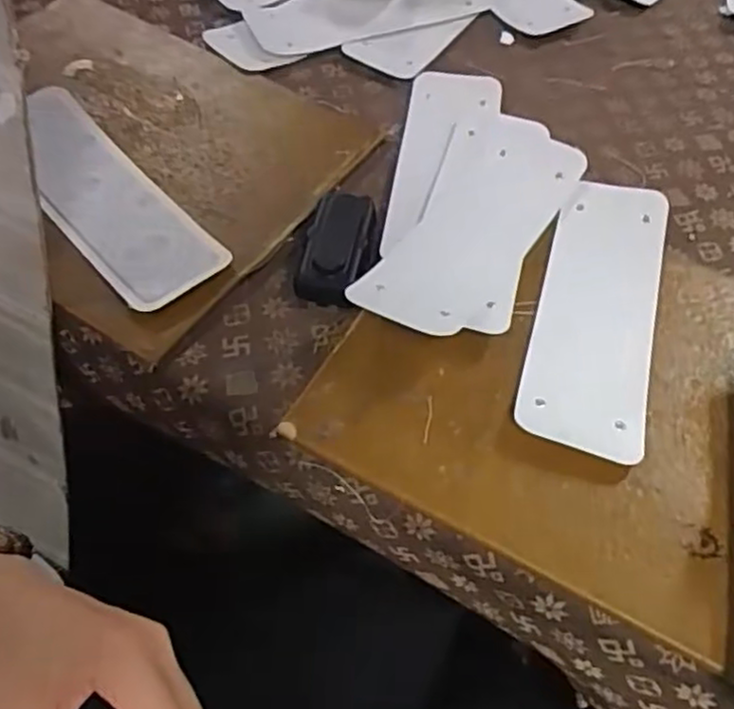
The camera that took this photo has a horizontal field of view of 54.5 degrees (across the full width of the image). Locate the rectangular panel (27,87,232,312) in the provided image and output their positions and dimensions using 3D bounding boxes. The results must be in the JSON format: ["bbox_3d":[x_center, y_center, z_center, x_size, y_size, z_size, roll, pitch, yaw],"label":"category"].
[{"bbox_3d":[-0.218,-0.132,0.589,0.088,0.018,0.253,-36,67,-24],"label":"rectangular panel"}]

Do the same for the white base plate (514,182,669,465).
[{"bbox_3d":[0.177,-0.038,0.542,0.088,0.012,0.265,16,54,9],"label":"white base plate"}]

